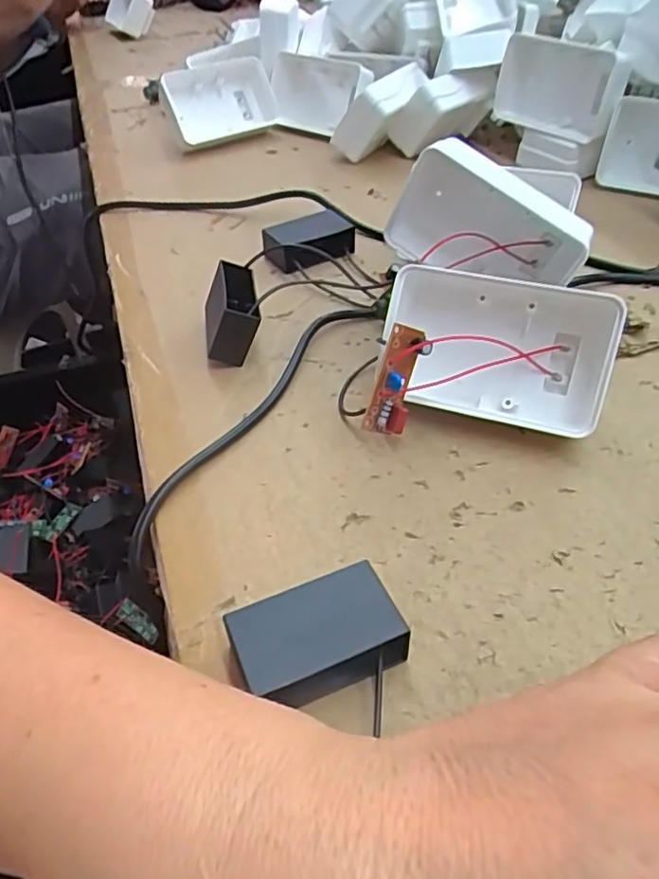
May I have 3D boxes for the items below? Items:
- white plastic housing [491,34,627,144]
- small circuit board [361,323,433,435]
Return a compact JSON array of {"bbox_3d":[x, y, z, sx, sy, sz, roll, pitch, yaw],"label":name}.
[{"bbox_3d":[0.158,-0.248,0.444,0.019,0.057,0.095,-9,38,-45],"label":"white plastic housing"},{"bbox_3d":[0.028,-0.023,0.257,0.016,0.044,0.010,22,14,24],"label":"small circuit board"}]

